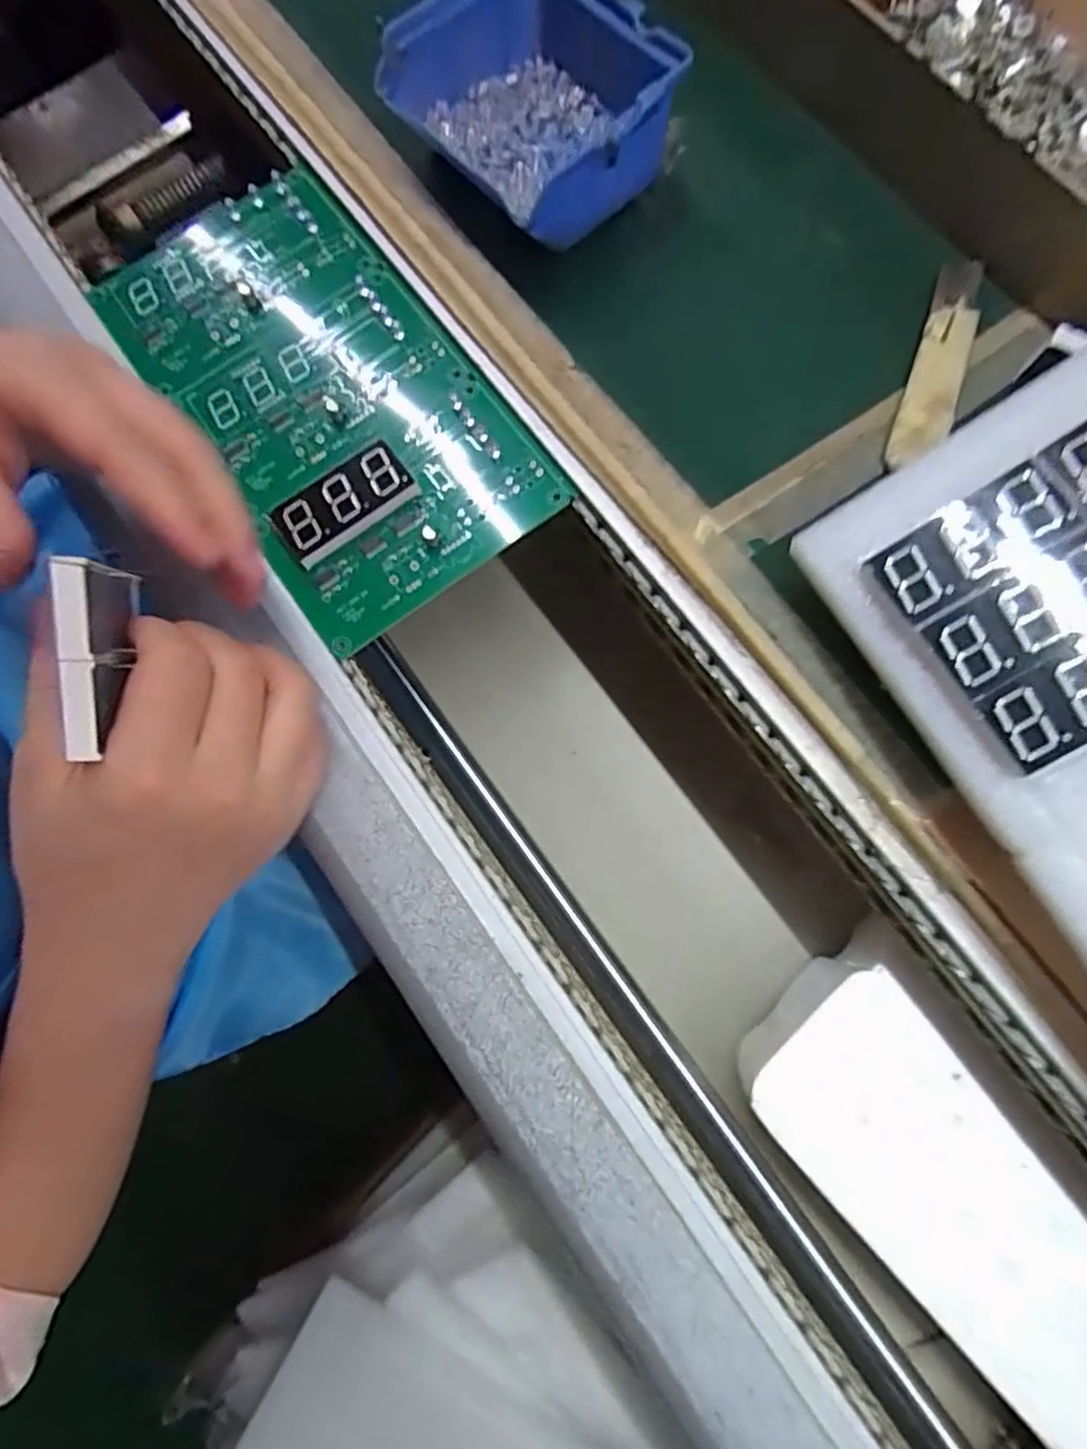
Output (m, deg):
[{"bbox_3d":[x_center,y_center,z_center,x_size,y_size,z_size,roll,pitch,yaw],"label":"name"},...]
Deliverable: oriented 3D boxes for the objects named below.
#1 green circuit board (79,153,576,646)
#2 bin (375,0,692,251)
[{"bbox_3d":[-0.103,-0.154,0.326,0.121,0.011,0.229,-35,79,-6],"label":"green circuit board"},{"bbox_3d":[-0.002,-0.266,0.309,0.088,0.050,0.111,-44,80,-7],"label":"bin"}]

